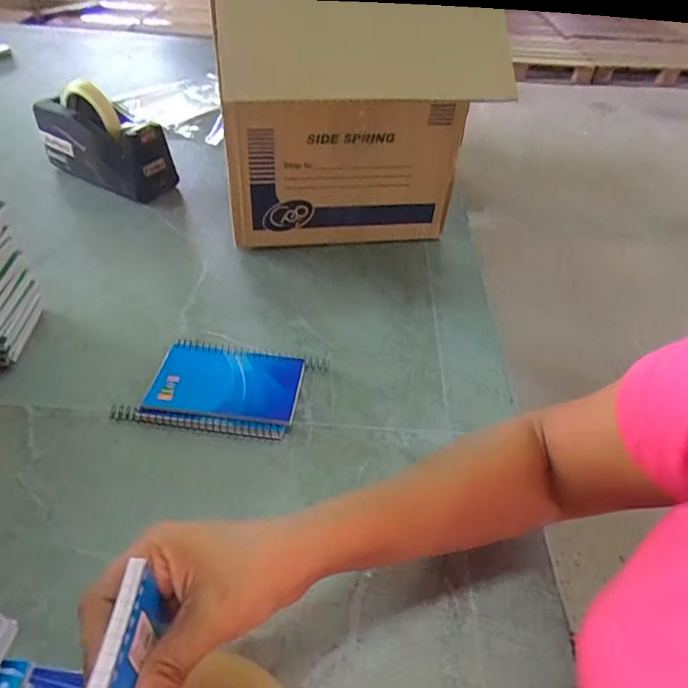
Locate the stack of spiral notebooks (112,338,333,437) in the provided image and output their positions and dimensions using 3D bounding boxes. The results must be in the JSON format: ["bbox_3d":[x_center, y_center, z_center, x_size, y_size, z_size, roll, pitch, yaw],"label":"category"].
[{"bbox_3d":[-0.109,0.040,0.477,0.155,0.017,0.099,8,44,6],"label":"stack of spiral notebooks"}]

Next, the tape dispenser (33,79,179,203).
[{"bbox_3d":[-0.348,-0.299,0.744,0.208,0.122,0.084,26,48,23],"label":"tape dispenser"}]

